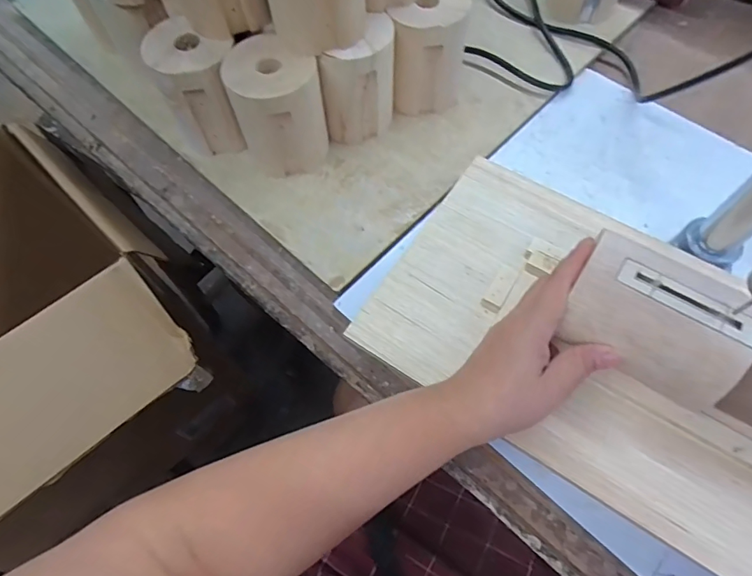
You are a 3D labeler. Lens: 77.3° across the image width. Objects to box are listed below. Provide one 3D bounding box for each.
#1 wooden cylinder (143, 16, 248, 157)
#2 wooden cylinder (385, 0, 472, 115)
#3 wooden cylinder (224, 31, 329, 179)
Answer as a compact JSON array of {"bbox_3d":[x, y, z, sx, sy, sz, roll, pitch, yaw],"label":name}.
[{"bbox_3d":[-0.164,-0.187,0.451,0.072,0.108,0.081,-14,64,-5],"label":"wooden cylinder"},{"bbox_3d":[0.052,-0.236,0.467,0.071,0.105,0.070,-5,64,-1],"label":"wooden cylinder"},{"bbox_3d":[-0.089,-0.166,0.439,0.080,0.101,0.080,-14,64,-5],"label":"wooden cylinder"}]

